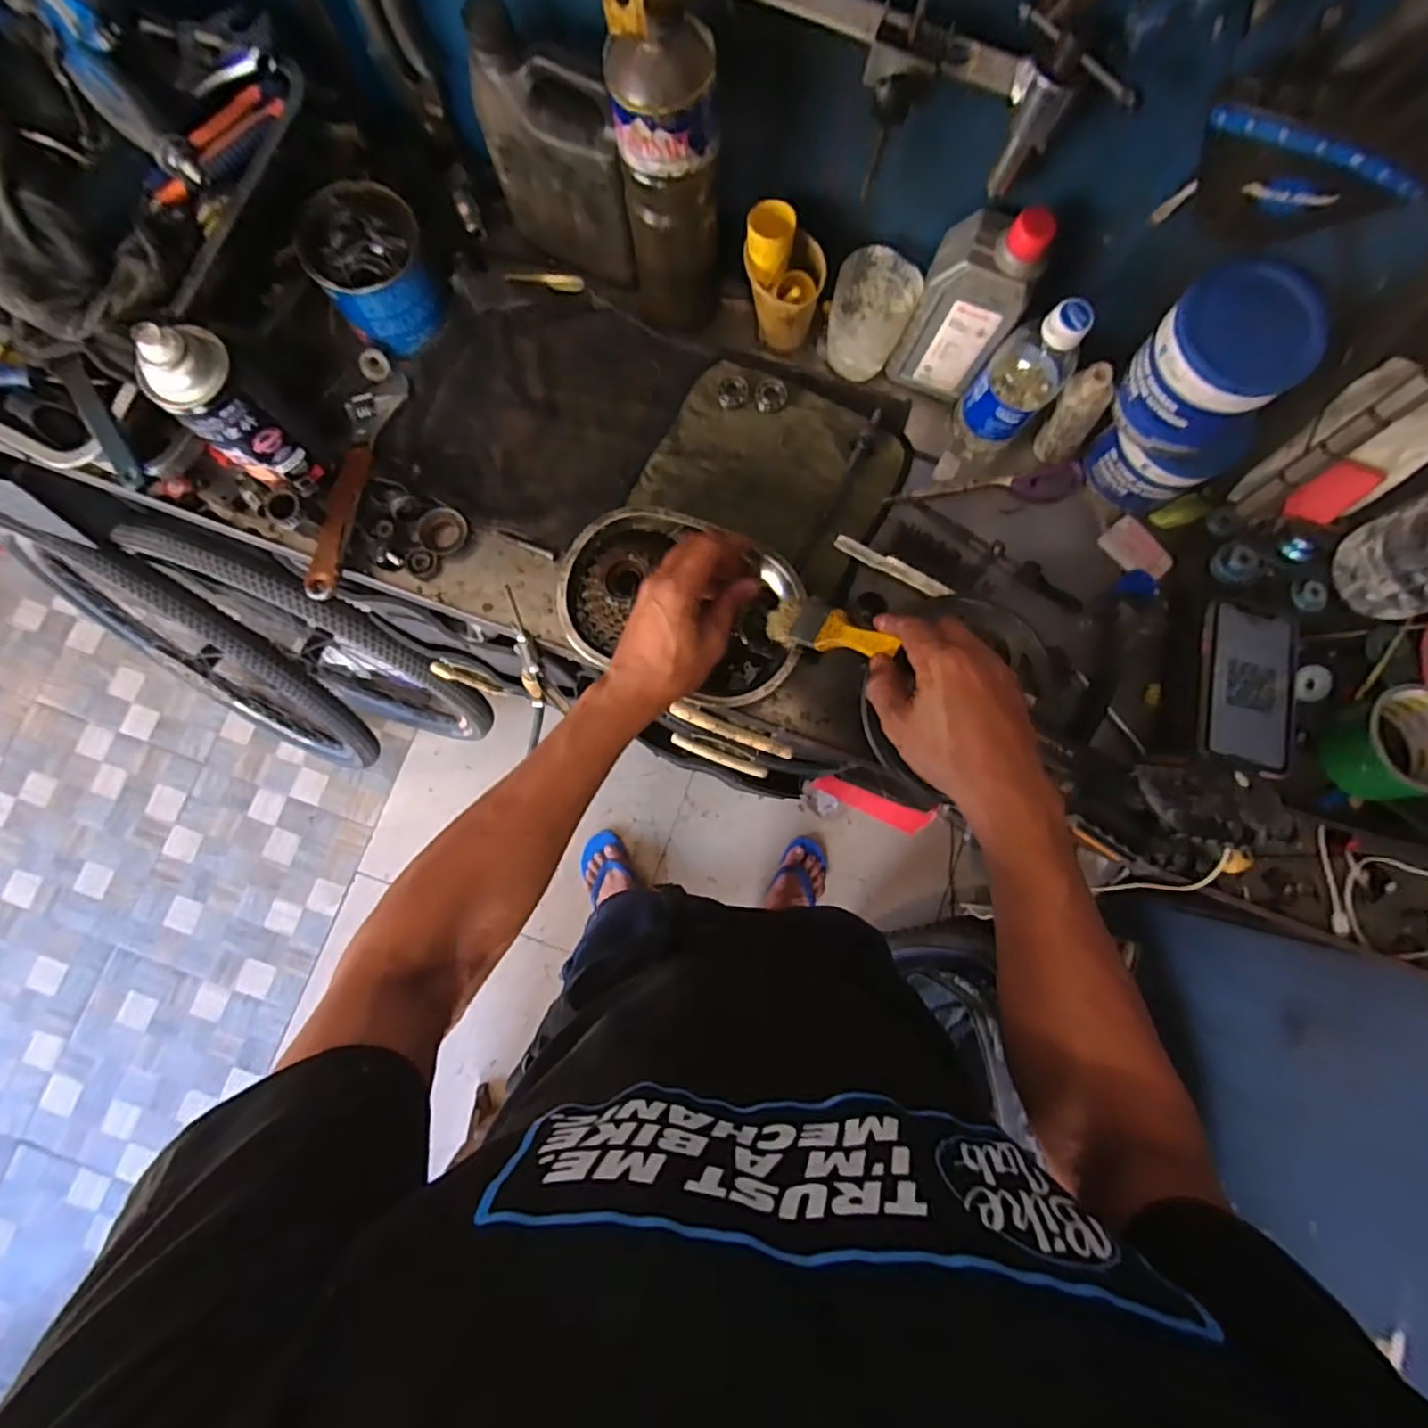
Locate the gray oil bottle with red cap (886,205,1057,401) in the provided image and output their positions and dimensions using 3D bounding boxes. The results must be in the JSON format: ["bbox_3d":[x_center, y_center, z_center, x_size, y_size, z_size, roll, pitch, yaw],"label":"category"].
[{"bbox_3d":[0.214,-0.347,0.562,0.081,0.172,0.049,25,82,2],"label":"gray oil bottle with red cap"}]

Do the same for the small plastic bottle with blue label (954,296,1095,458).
[{"bbox_3d":[0.266,-0.291,0.570,0.059,0.168,0.061,0,82,-2],"label":"small plastic bottle with blue label"}]

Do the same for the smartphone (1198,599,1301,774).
[{"bbox_3d":[0.461,-0.021,0.560,0.079,0.016,0.146,14,76,0],"label":"smartphone"}]

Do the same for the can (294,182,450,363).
[{"bbox_3d":[-0.303,-0.397,0.591,0.095,0.096,0.089,0,82,-2],"label":"can"}]

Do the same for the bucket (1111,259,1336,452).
[{"bbox_3d":[0.387,-0.270,0.510,0.098,0.102,0.093,-4,82,-2],"label":"bucket"}]

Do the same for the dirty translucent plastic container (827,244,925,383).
[{"bbox_3d":[0.139,-0.360,0.599,0.069,0.089,0.067,0,82,-2],"label":"dirty translucent plastic container"}]

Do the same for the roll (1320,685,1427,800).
[{"bbox_3d":[0.547,0.025,0.531,0.090,0.059,0.082,0,82,-2],"label":"roll"}]

